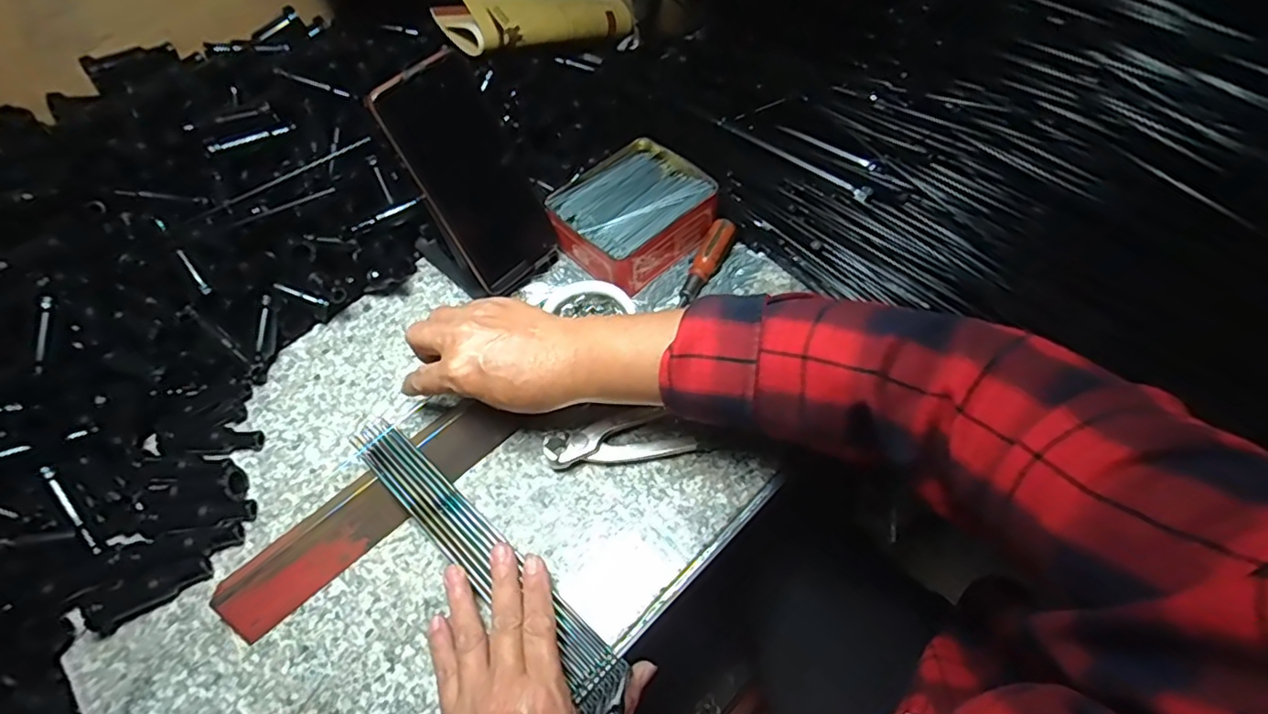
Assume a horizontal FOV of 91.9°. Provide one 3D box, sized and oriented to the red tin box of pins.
[{"bbox_3d":[-0.001,-0.121,0.522,0.103,0.039,0.124,38,67,24],"label":"red tin box of pins"}]

